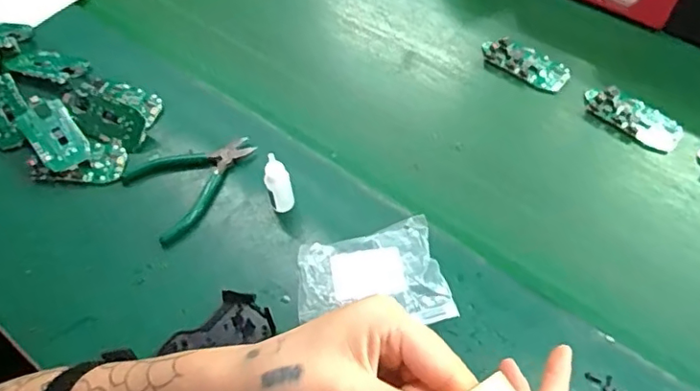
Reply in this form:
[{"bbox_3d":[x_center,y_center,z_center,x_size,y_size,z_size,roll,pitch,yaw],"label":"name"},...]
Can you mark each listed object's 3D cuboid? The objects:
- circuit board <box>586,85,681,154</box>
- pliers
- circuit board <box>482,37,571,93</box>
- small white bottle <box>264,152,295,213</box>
[{"bbox_3d":[0.289,-0.081,0.566,0.097,0.015,0.044,31,64,20],"label":"circuit board"},{"bbox_3d":[-0.147,-0.019,0.529,0.117,0.012,0.094,-33,62,-18],"label":"pliers"},{"bbox_3d":[0.194,-0.146,0.611,0.094,0.016,0.041,27,62,18],"label":"circuit board"},{"bbox_3d":[-0.062,-0.009,0.487,0.021,0.073,0.019,-13,58,-6],"label":"small white bottle"}]

